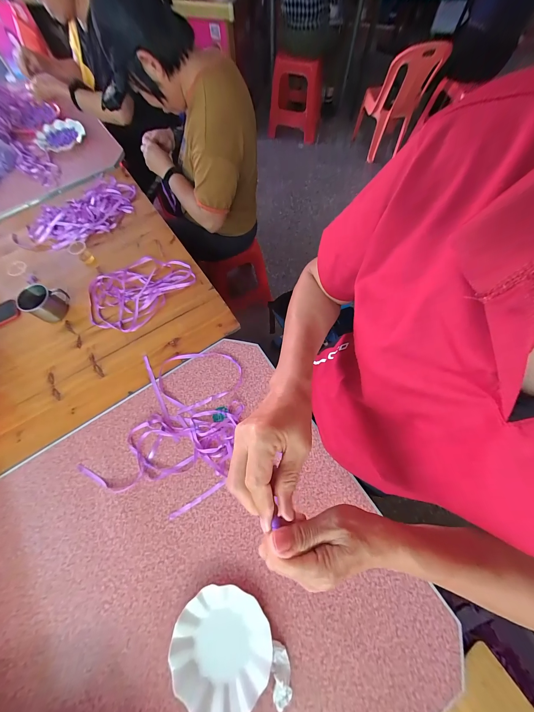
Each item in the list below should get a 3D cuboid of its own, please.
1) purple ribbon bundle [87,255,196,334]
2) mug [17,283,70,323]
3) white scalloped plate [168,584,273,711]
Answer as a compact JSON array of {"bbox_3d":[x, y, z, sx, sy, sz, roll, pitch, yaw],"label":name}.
[{"bbox_3d":[-0.394,-0.210,0.775,0.305,0.017,0.222,-41,74,-14],"label":"purple ribbon bundle"},{"bbox_3d":[-0.628,-0.153,0.723,0.069,0.080,0.101,28,71,11],"label":"mug"},{"bbox_3d":[-0.085,0.548,0.478,0.181,0.024,0.175,0,69,0],"label":"white scalloped plate"}]

